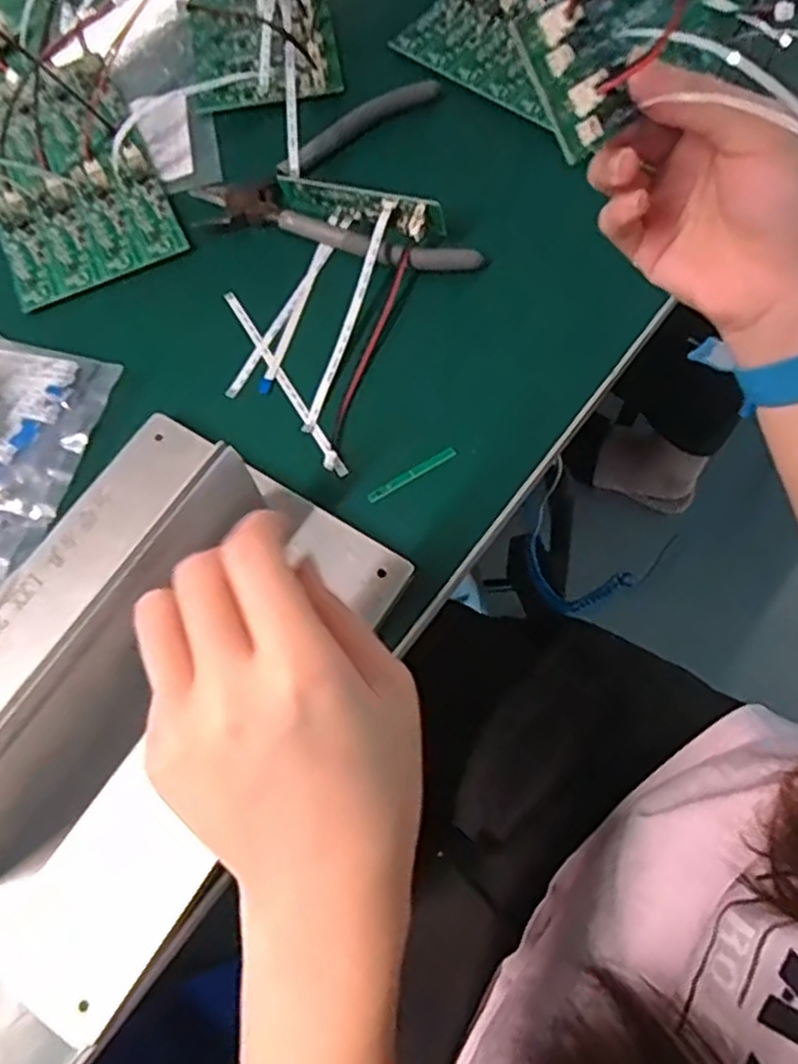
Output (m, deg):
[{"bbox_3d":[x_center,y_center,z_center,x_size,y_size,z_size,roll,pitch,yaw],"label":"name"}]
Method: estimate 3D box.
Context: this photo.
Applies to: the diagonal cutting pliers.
[{"bbox_3d":[-0.020,-0.196,0.385,0.150,0.012,0.121,13,71,6],"label":"diagonal cutting pliers"}]

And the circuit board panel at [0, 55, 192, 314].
[{"bbox_3d":[-0.182,-0.198,0.393,0.087,0.010,0.158,-25,71,-7],"label":"circuit board panel"}]

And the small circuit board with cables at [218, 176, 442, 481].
[{"bbox_3d":[-0.043,-0.107,0.343,0.086,0.025,0.134,21,72,9],"label":"small circuit board with cables"}]

